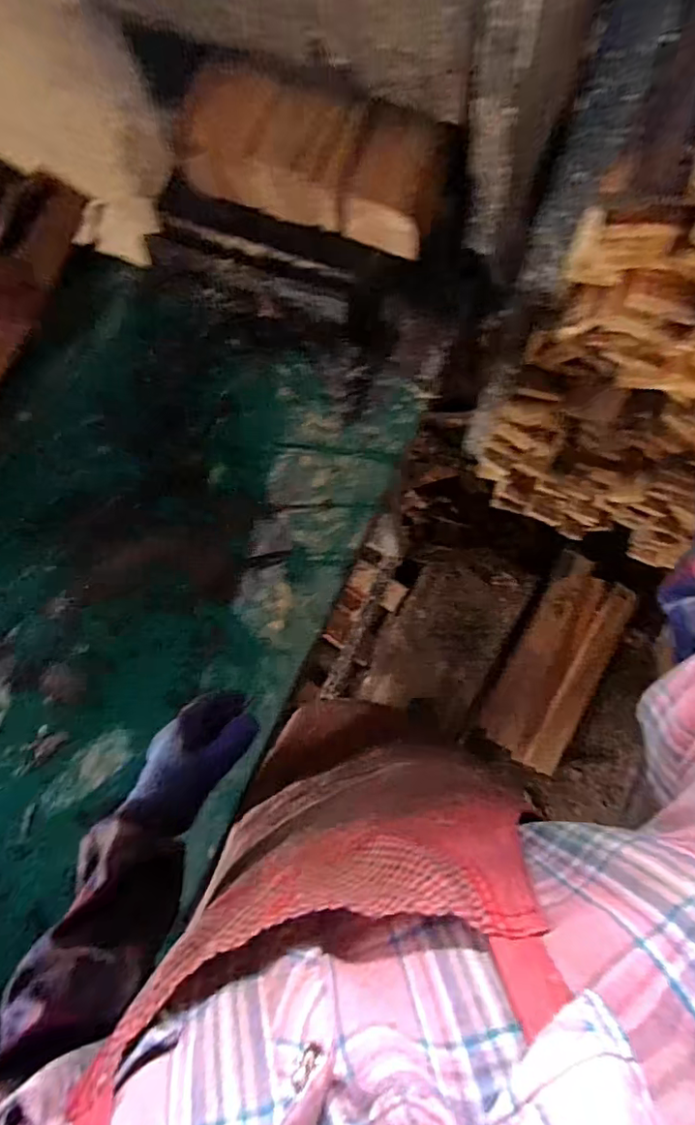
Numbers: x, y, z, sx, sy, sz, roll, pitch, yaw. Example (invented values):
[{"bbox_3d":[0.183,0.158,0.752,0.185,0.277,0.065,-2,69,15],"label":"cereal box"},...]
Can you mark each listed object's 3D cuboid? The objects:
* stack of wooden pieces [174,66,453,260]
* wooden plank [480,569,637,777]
[{"bbox_3d":[-0.045,-0.466,0.640,0.307,0.119,0.102,18,83,8],"label":"stack of wooden pieces"},{"bbox_3d":[0.532,0.263,1.371,0.222,0.046,0.491,27,84,9],"label":"wooden plank"}]

